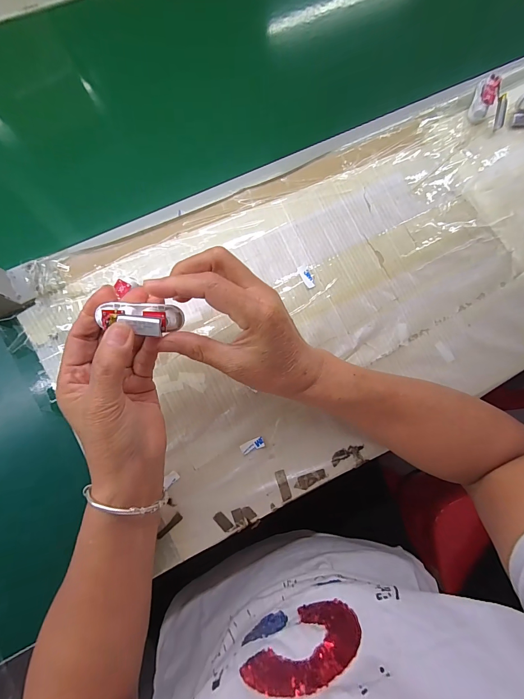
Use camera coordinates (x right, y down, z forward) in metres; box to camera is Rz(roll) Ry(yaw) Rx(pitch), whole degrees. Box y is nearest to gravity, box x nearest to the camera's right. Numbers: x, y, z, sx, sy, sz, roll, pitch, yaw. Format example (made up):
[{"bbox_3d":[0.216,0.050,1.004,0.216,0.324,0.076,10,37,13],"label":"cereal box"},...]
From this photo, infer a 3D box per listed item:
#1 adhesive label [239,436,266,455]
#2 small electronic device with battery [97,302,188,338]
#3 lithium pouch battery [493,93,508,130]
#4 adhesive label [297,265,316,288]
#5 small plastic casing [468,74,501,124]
[{"bbox_3d":[-0.009,0.097,0.322,0.024,0.004,0.011,-20,83,-6],"label":"adhesive label"},{"bbox_3d":[-0.087,-0.024,0.232,0.054,0.022,0.026,5,81,-3],"label":"small electronic device with battery"},{"bbox_3d":[0.288,-0.287,0.386,0.010,0.009,0.035,-5,112,-4],"label":"lithium pouch battery"},{"bbox_3d":[0.050,-0.081,0.356,0.012,0.004,0.027,-27,84,-4],"label":"adhesive label"},{"bbox_3d":[0.271,-0.306,0.389,0.024,0.015,0.056,19,99,0],"label":"small plastic casing"}]

